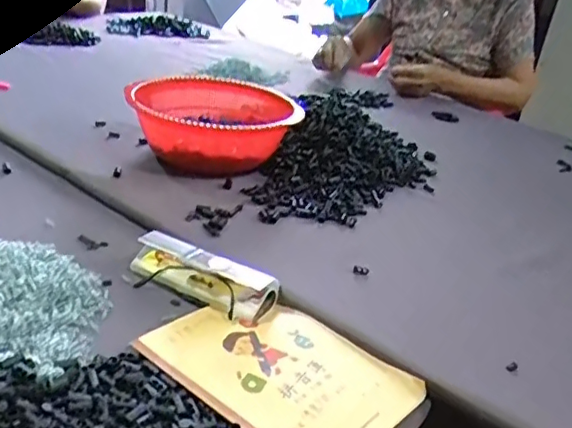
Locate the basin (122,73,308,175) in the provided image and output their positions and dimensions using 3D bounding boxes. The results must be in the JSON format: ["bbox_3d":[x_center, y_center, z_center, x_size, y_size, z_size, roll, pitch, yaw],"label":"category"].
[{"bbox_3d":[-0.101,-0.130,0.862,0.227,0.099,0.227,7,27,-3],"label":"basin"}]

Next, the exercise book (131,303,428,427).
[{"bbox_3d":[-0.005,0.128,0.495,0.202,0.012,0.143,27,32,32],"label":"exercise book"}]

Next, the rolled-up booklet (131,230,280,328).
[{"bbox_3d":[-0.084,0.058,0.582,0.155,0.027,0.044,22,30,25],"label":"rolled-up booklet"}]

